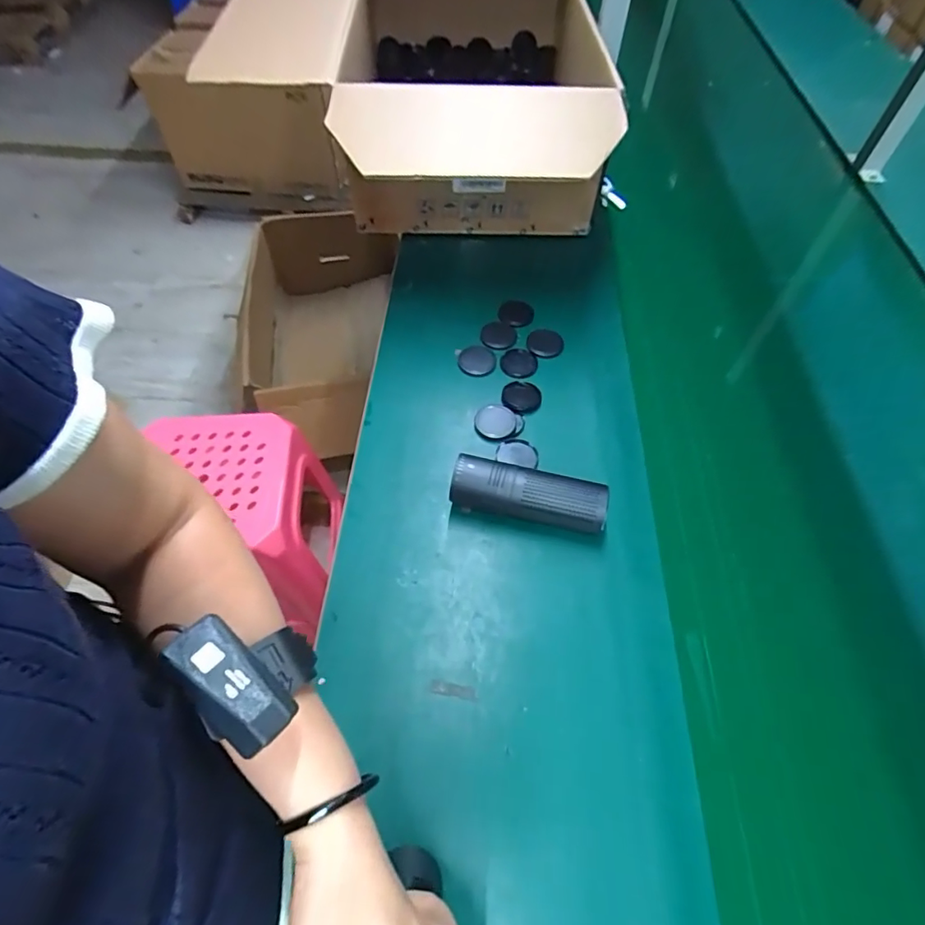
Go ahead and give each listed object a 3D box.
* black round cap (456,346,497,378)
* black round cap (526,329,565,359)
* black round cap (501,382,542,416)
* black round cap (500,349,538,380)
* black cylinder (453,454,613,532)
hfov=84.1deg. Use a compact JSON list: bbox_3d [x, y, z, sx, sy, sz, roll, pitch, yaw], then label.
[{"bbox_3d":[0.021,-0.139,0.705,0.050,0.004,0.053,1,57,-1],"label":"black round cap"},{"bbox_3d":[0.116,-0.167,0.726,0.057,0.012,0.048,-39,66,-23],"label":"black round cap"},{"bbox_3d":[0.077,-0.083,0.672,0.051,0.006,0.053,1,57,-1],"label":"black round cap"},{"bbox_3d":[0.078,-0.135,0.701,0.049,0.006,0.048,1,57,-1],"label":"black round cap"},{"bbox_3d":[0.070,0.039,0.559,0.164,0.057,0.051,12,57,6],"label":"black cylinder"}]

